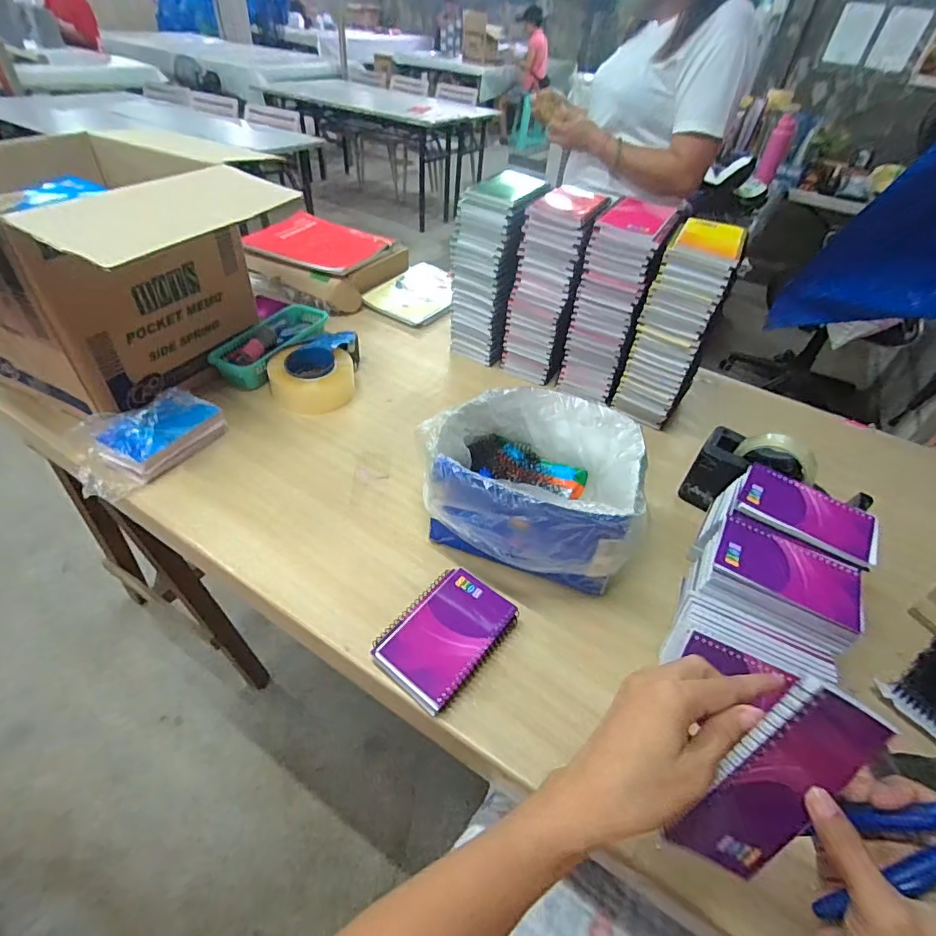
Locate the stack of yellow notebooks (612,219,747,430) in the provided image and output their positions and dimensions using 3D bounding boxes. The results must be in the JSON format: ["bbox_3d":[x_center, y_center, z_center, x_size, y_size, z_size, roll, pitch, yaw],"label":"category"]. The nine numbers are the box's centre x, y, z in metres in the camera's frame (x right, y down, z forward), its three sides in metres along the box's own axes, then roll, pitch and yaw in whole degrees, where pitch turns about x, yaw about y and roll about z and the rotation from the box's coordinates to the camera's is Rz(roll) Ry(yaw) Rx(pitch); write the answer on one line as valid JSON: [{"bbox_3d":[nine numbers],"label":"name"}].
[{"bbox_3d":[0.328,-0.213,0.755,0.104,0.288,0.132,27,47,20],"label":"stack of yellow notebooks"}]

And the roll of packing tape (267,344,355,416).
[{"bbox_3d":[-0.252,-0.141,0.778,0.131,0.059,0.116,3,44,-3],"label":"roll of packing tape"}]

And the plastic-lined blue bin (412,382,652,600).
[{"bbox_3d":[0.077,0.020,0.584,0.251,0.153,0.221,10,44,4],"label":"plastic-lined blue bin"}]

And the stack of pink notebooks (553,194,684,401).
[{"bbox_3d":[0.233,-0.258,0.784,0.103,0.294,0.134,22,46,16],"label":"stack of pink notebooks"}]

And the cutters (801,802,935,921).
[{"bbox_3d":[0.243,0.208,0.266,0.014,0.123,0.041,28,34,-31],"label":"cutters"}]

